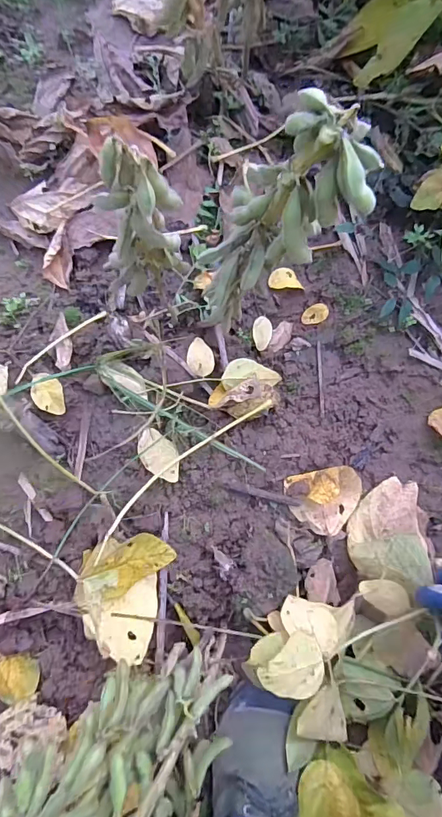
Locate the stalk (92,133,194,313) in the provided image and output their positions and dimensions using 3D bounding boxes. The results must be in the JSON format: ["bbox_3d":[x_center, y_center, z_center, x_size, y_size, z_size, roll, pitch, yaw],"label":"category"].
[{"bbox_3d":[-0.048,-0.107,0.265,0.051,0.117,0.041,2,88,-5],"label":"stalk"}]

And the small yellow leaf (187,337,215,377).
[{"bbox_3d":[-0.024,-0.060,0.501,0.030,0.008,0.046,-14,85,-8],"label":"small yellow leaf"}]

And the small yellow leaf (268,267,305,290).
[{"bbox_3d":[0.082,-0.163,0.548,0.043,0.012,0.029,-3,88,-5],"label":"small yellow leaf"}]

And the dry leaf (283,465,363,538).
[{"bbox_3d":[0.125,0.106,0.505,0.084,0.038,0.070,-15,90,-5],"label":"dry leaf"}]

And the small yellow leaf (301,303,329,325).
[{"bbox_3d":[0.123,-0.122,0.571,0.035,0.005,0.025,-25,99,17],"label":"small yellow leaf"}]

